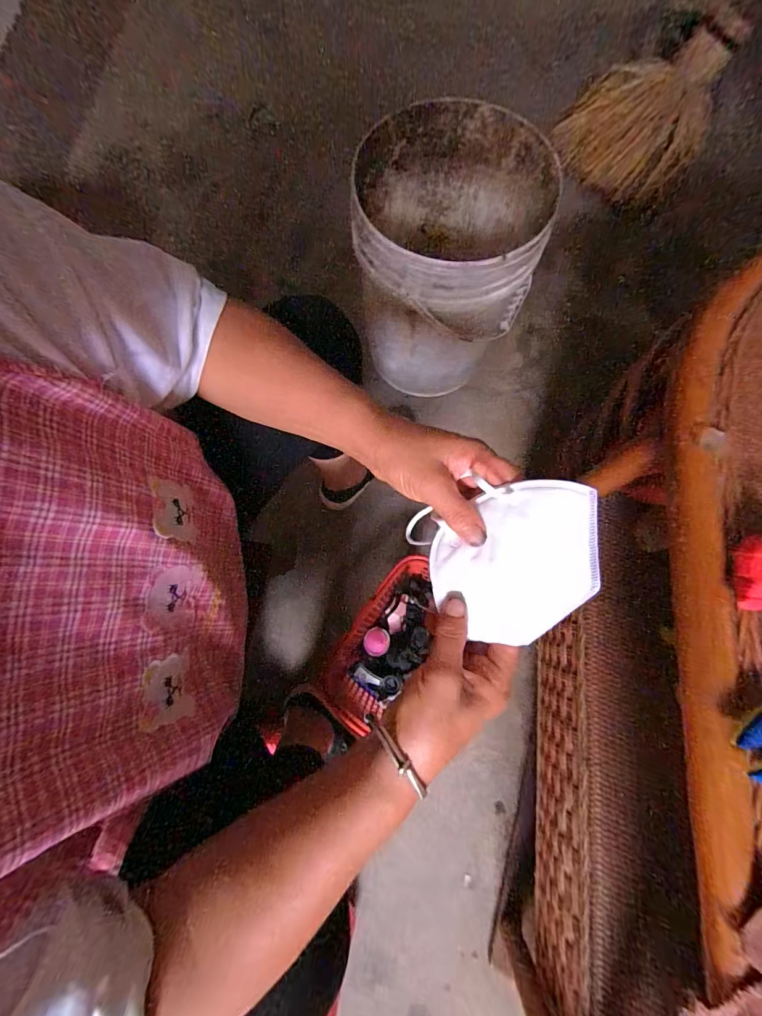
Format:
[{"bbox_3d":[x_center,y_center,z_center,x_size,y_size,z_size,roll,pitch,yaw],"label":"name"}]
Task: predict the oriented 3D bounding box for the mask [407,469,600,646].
[{"bbox_3d":[0.089,0.040,0.280,0.125,0.020,0.106,-11,88,26],"label":"mask"}]

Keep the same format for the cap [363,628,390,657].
[{"bbox_3d":[-0.008,0.245,0.707,0.046,0.016,0.048,0,75,0],"label":"cap"}]

